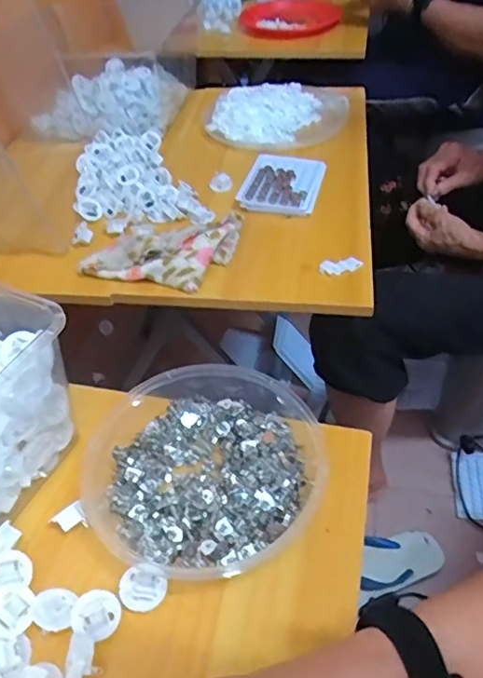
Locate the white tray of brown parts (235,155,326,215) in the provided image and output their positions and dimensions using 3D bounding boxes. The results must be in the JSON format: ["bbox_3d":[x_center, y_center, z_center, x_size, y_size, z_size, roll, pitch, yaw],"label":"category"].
[{"bbox_3d":[0.058,-0.222,0.758,0.107,0.018,0.137,8,48,12],"label":"white tray of brown parts"}]

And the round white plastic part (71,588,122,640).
[{"bbox_3d":[-0.099,0.189,0.371,0.032,0.008,0.029,27,72,-5],"label":"round white plastic part"}]

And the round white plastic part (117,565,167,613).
[{"bbox_3d":[-0.071,0.179,0.384,0.033,0.004,0.029,22,64,-10],"label":"round white plastic part"}]

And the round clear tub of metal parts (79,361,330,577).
[{"bbox_3d":[-0.032,0.096,0.440,0.187,0.038,0.184,-2,46,2],"label":"round clear tub of metal parts"}]

